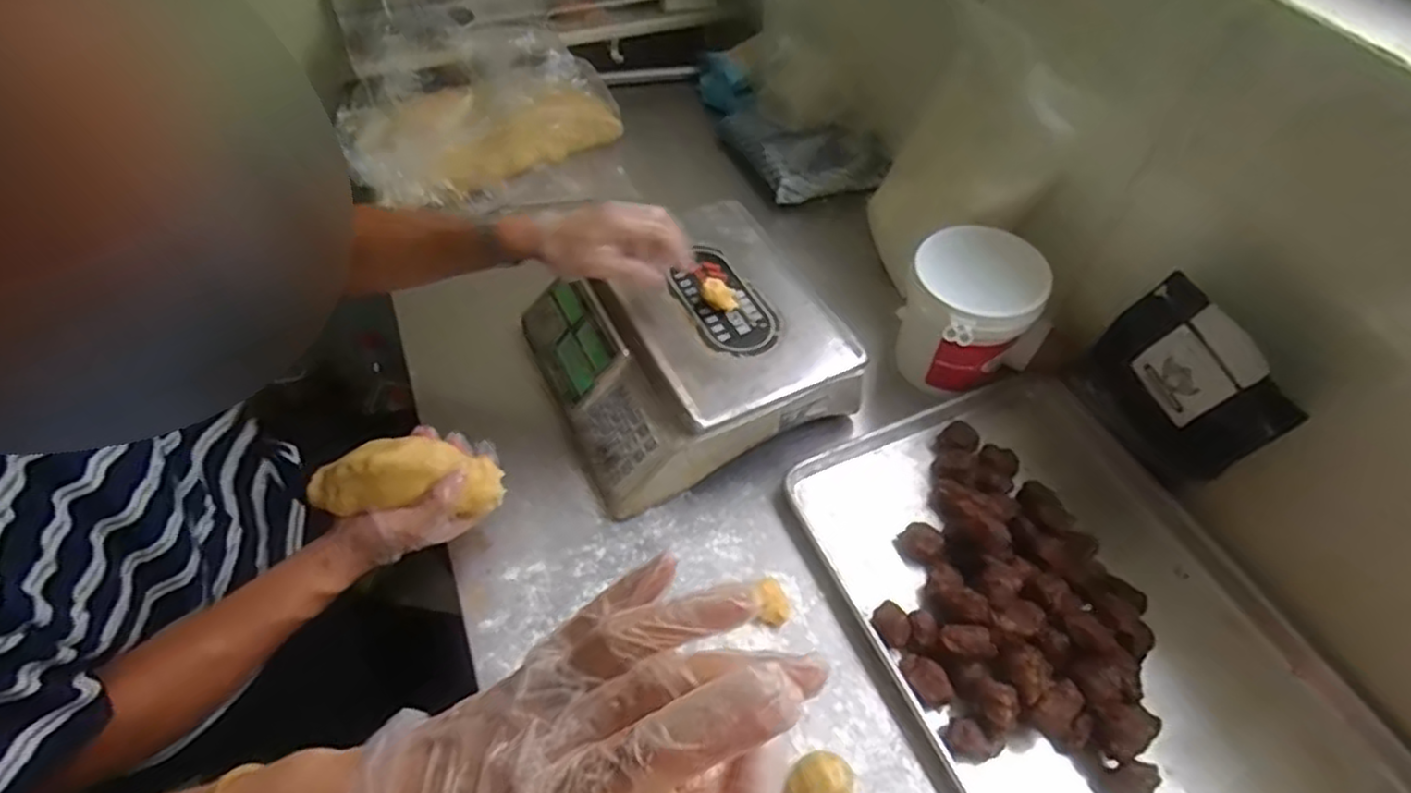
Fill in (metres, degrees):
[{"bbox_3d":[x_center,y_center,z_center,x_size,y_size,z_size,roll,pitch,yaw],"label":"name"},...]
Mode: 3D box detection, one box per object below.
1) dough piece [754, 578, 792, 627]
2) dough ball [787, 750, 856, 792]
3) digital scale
[{"bbox_3d":[0.071,0.215,0.768,0.032,0.025,0.051,-4,52,-5],"label":"dough piece"},{"bbox_3d":[0.106,0.349,0.659,0.052,0.041,0.051,1,52,-1],"label":"dough ball"},{"bbox_3d":[-0.028,-0.068,0.896,0.317,0.152,0.315,-22,56,-18],"label":"digital scale"}]

